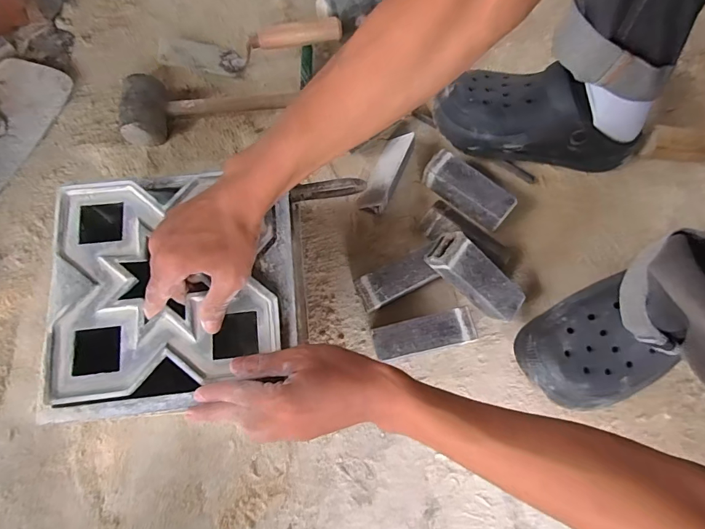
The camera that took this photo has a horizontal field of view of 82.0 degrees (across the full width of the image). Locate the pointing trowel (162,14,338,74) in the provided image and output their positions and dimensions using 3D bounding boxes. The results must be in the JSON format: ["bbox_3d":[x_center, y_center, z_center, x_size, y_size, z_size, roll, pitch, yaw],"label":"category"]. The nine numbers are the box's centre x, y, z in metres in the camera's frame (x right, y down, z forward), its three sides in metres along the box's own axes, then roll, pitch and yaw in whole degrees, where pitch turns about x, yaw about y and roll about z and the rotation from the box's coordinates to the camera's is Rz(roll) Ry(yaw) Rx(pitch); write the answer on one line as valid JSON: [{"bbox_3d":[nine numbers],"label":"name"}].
[{"bbox_3d":[-0.148,-0.323,0.608,0.265,0.048,0.063,-5,72,-5],"label":"pointing trowel"}]

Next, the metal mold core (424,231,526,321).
[{"bbox_3d":[0.139,0.016,0.461,0.115,0.044,0.043,40,74,-12],"label":"metal mold core"}]

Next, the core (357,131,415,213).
[{"bbox_3d":[0.044,-0.121,0.524,0.040,0.033,0.111,27,90,7],"label":"core"}]

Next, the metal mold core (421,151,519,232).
[{"bbox_3d":[0.148,-0.095,0.523,0.119,0.041,0.046,41,74,9],"label":"metal mold core"}]

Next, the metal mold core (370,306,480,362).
[{"bbox_3d":[0.081,0.083,0.471,0.112,0.041,0.039,-11,73,-7],"label":"metal mold core"}]

